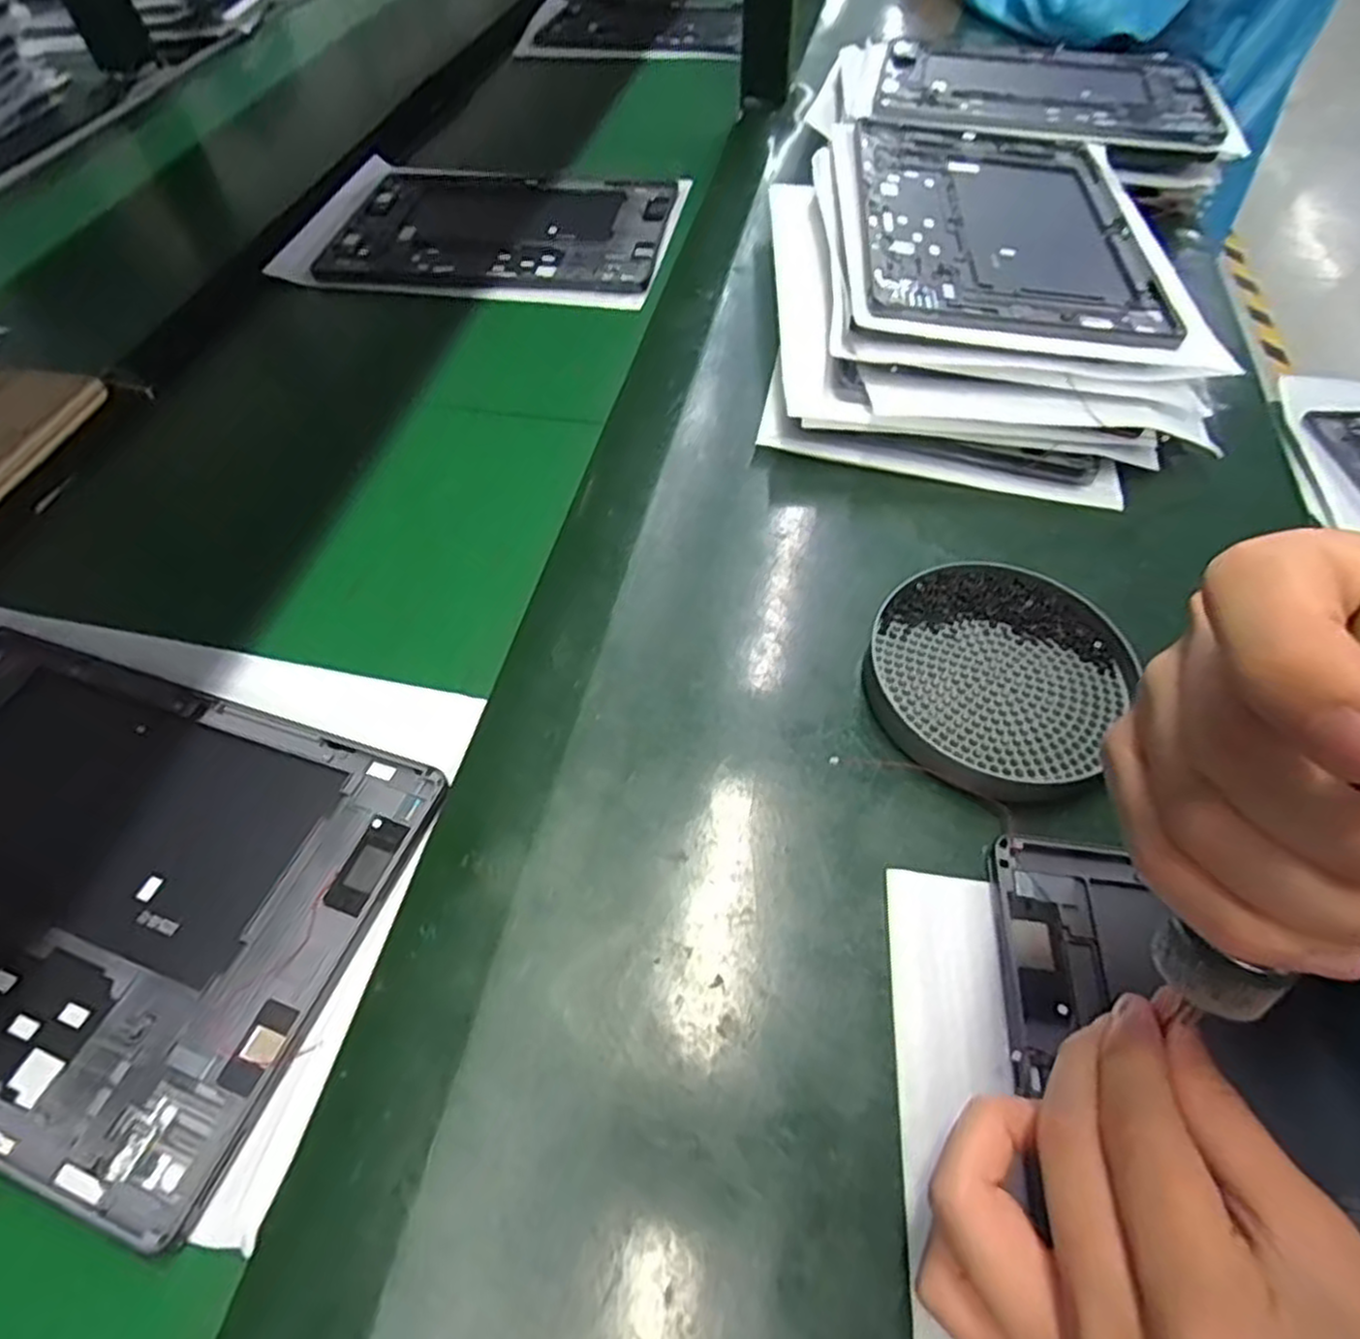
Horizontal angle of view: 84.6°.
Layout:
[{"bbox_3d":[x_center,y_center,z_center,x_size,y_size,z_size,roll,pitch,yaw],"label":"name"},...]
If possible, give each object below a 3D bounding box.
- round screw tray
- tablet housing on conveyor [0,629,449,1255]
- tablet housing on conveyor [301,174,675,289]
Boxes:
[{"bbox_3d":[0.138,0.000,0.332,0.103,0.015,0.113,-1,55,1],"label":"round screw tray"},{"bbox_3d":[-0.240,0.079,0.294,0.249,0.006,0.165,16,57,13],"label":"tablet housing on conveyor"},{"bbox_3d":[-0.138,-0.349,0.590,0.254,0.010,0.163,4,52,8],"label":"tablet housing on conveyor"}]

